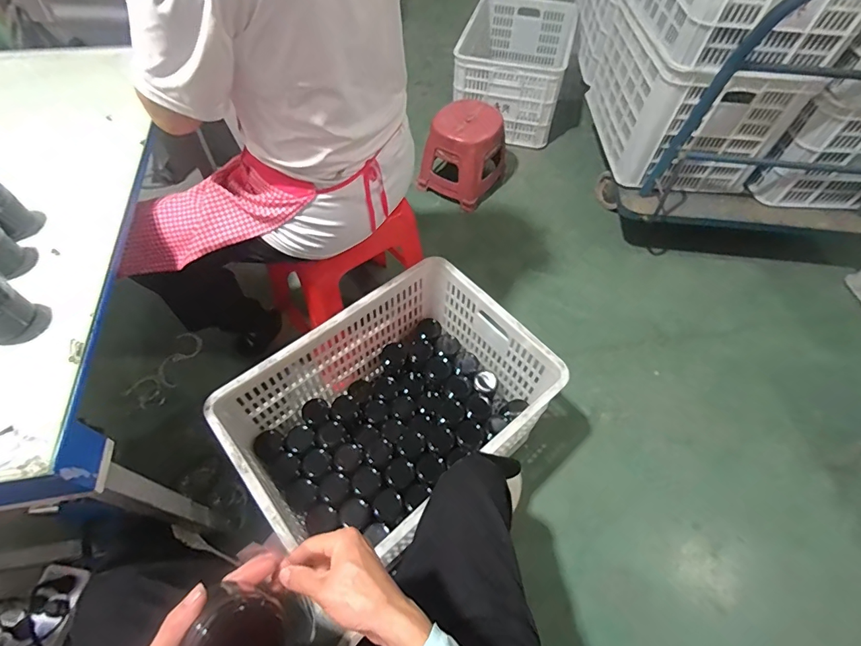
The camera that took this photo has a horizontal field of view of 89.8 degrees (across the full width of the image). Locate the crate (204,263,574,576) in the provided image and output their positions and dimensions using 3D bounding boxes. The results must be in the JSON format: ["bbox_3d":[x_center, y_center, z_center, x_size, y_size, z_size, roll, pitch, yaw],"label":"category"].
[{"bbox_3d":[-0.076,0.209,0.973,0.592,0.337,0.412,-35,65,-22],"label":"crate"}]

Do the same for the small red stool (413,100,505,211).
[{"bbox_3d":[0.116,-0.599,1.544,0.263,0.263,0.238,24,60,12],"label":"small red stool"}]

